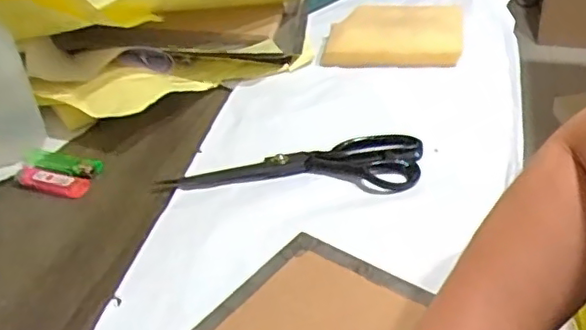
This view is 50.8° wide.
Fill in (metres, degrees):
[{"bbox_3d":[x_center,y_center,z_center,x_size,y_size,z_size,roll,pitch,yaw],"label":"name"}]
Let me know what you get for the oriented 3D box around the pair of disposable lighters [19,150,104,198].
[{"bbox_3d":[-0.234,0.007,0.606,0.086,0.015,0.049,7,36,19],"label":"pair of disposable lighters"}]

